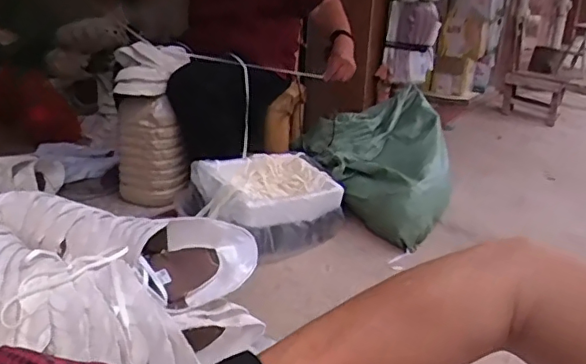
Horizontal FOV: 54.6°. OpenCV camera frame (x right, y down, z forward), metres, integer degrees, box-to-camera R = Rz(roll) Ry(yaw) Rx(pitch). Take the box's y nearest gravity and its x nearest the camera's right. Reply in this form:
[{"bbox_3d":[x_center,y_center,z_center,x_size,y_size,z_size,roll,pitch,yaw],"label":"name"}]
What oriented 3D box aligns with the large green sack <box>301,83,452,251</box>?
[{"bbox_3d":[0.262,-0.064,1.801,0.460,0.321,0.476,5,19,3],"label":"large green sack"}]

